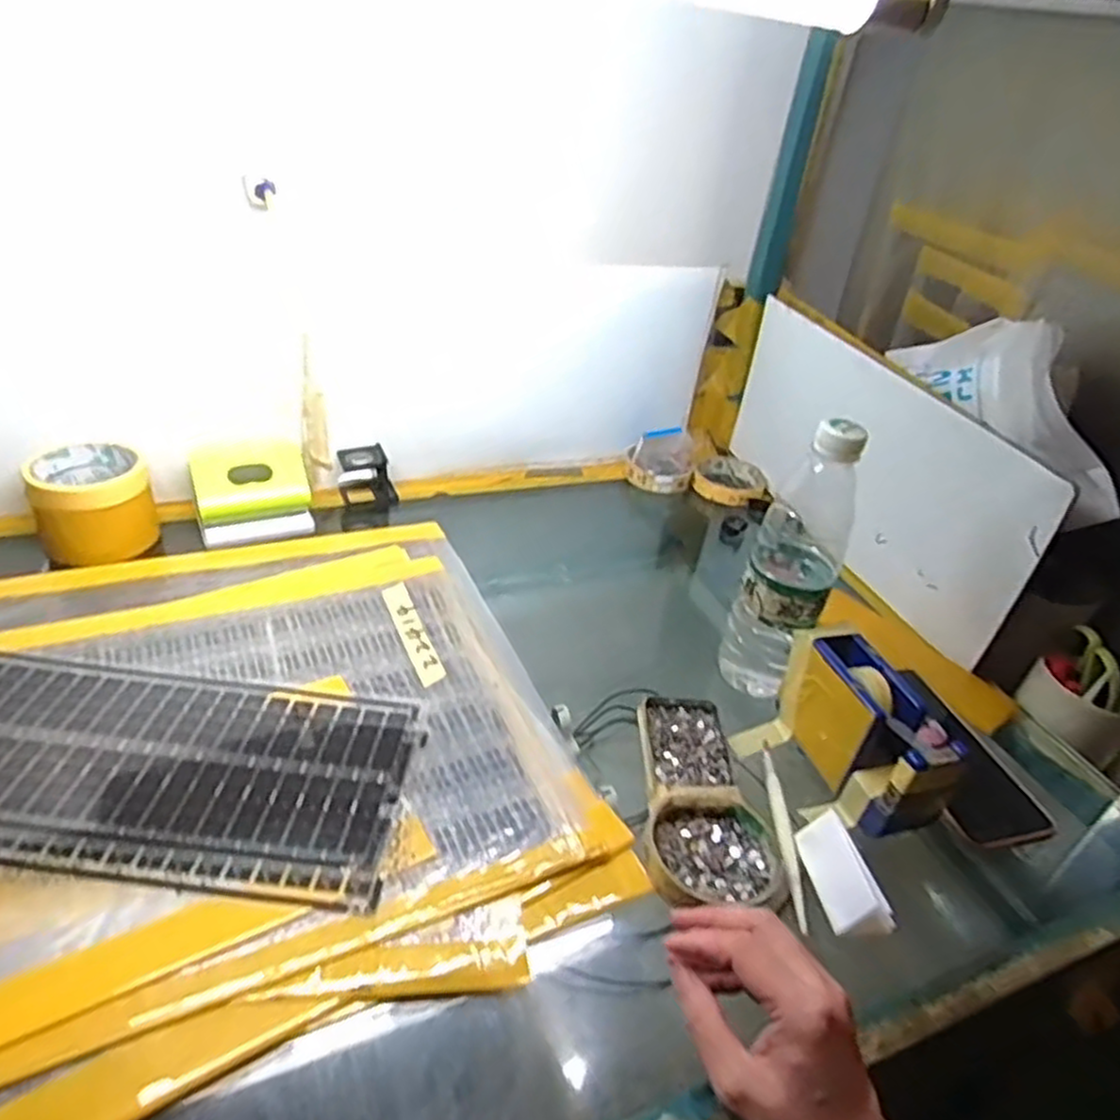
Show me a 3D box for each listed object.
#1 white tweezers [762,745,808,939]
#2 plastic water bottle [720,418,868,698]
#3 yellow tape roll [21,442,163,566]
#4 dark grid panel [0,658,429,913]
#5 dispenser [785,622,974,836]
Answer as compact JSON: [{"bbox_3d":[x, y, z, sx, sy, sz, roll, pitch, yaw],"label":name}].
[{"bbox_3d":[0.147,0.173,0.499,0.011,0.015,0.147,7,33,0],"label":"white tweezers"},{"bbox_3d":[0.175,0.004,0.570,0.061,0.230,0.061,20,36,18],"label":"plastic water bottle"},{"bbox_3d":[-0.408,-0.052,0.660,0.092,0.069,0.081,-18,42,-32],"label":"yellow tape roll"},{"bbox_3d":[-0.287,0.128,0.488,0.370,0.004,0.154,9,33,2],"label":"dark grid panel"},{"bbox_3d":[0.213,0.117,0.528,0.055,0.075,0.131,-1,35,-12],"label":"dispenser"}]

